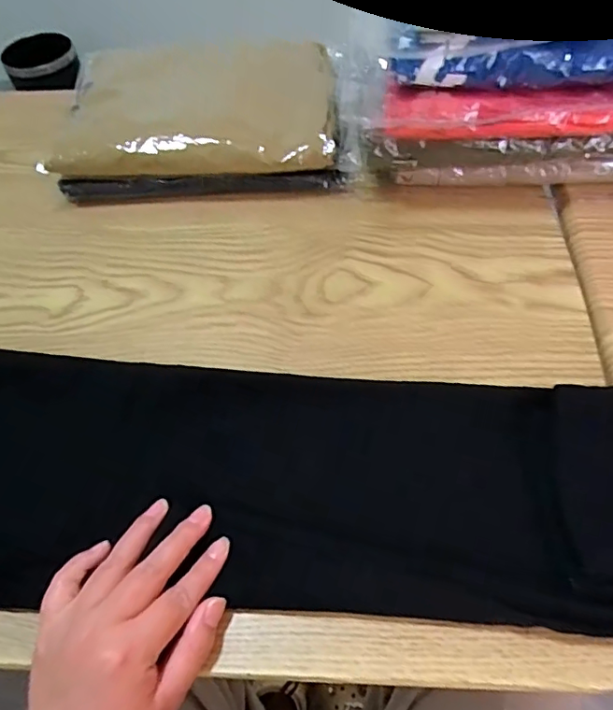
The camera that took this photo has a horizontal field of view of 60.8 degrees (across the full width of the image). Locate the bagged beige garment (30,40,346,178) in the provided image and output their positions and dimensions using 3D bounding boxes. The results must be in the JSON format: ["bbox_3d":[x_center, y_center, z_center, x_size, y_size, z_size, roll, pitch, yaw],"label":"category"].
[{"bbox_3d":[-0.108,-0.261,0.529,0.275,0.035,0.226,-2,57,3],"label":"bagged beige garment"}]

